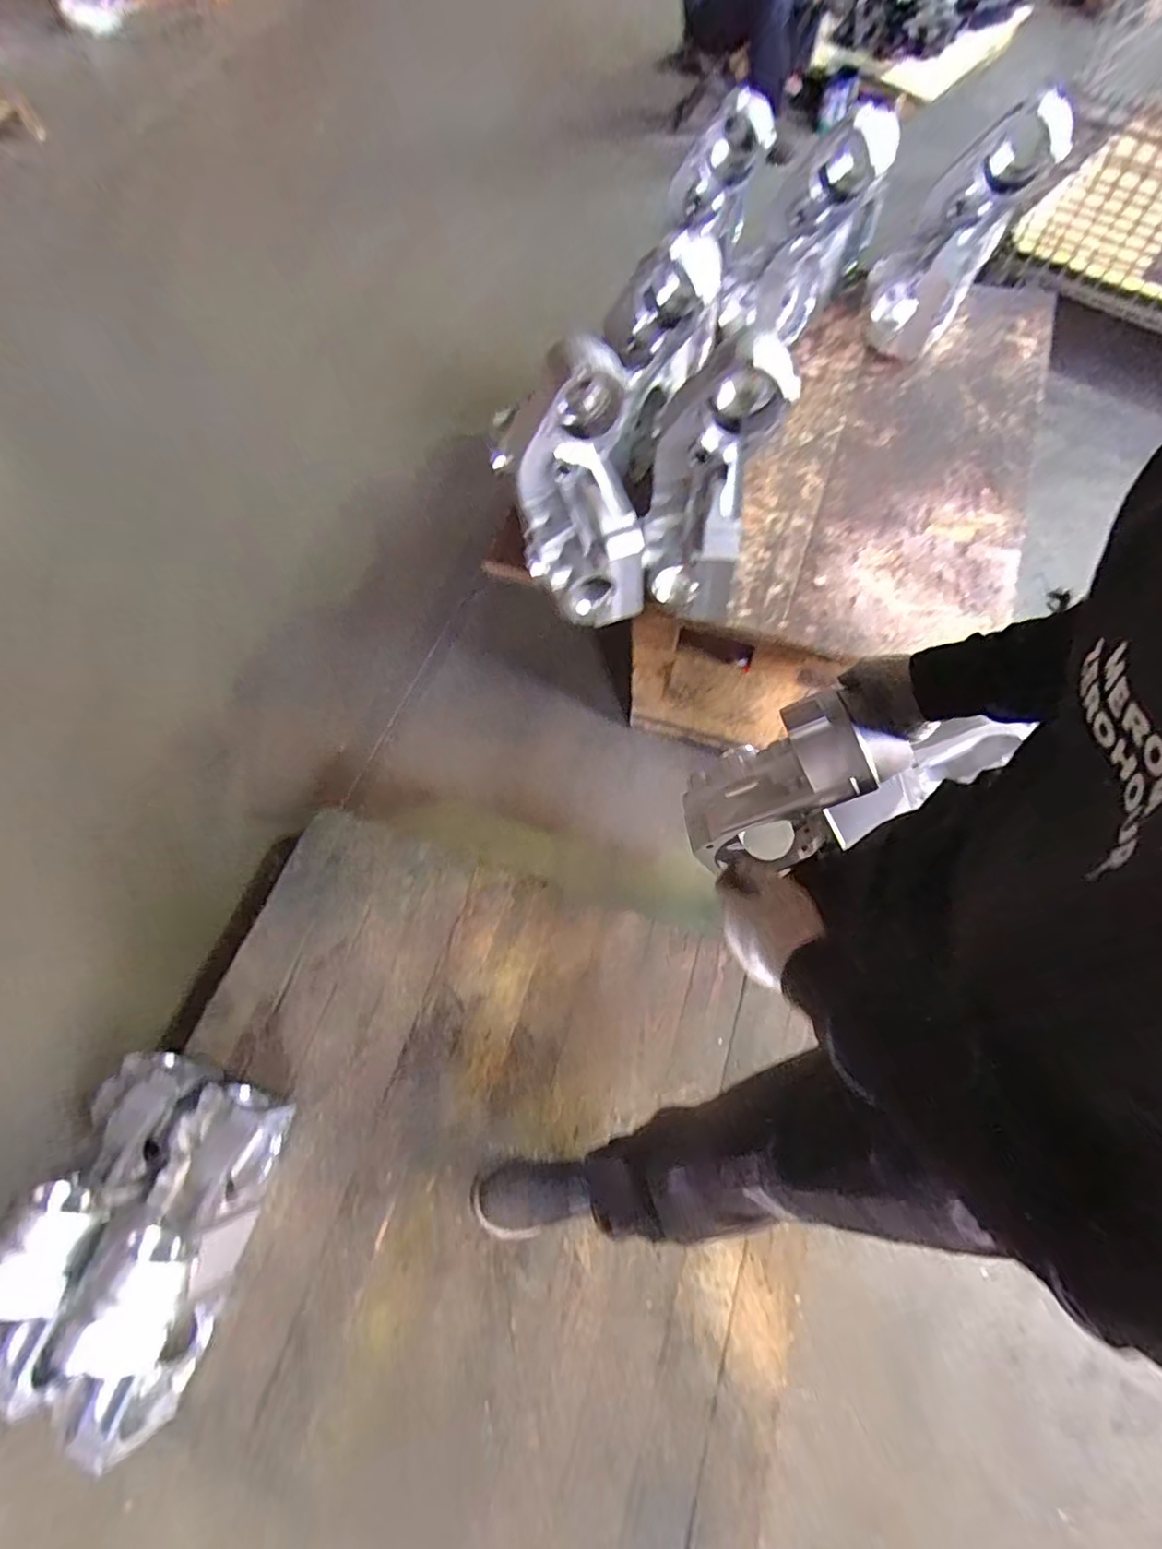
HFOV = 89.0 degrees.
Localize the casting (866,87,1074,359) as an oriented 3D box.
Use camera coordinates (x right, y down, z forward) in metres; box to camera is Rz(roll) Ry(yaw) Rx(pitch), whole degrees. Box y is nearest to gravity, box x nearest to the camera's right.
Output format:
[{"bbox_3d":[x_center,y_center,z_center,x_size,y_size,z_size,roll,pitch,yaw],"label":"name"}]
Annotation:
[{"bbox_3d":[0.736,-1.049,1.170,0.162,0.153,0.402,46,116,22],"label":"casting"}]

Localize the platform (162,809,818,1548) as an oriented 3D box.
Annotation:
[{"bbox_3d":[-0.227,0.659,1.136,1.240,0.151,1.058,14,69,10],"label":"platform"}]

